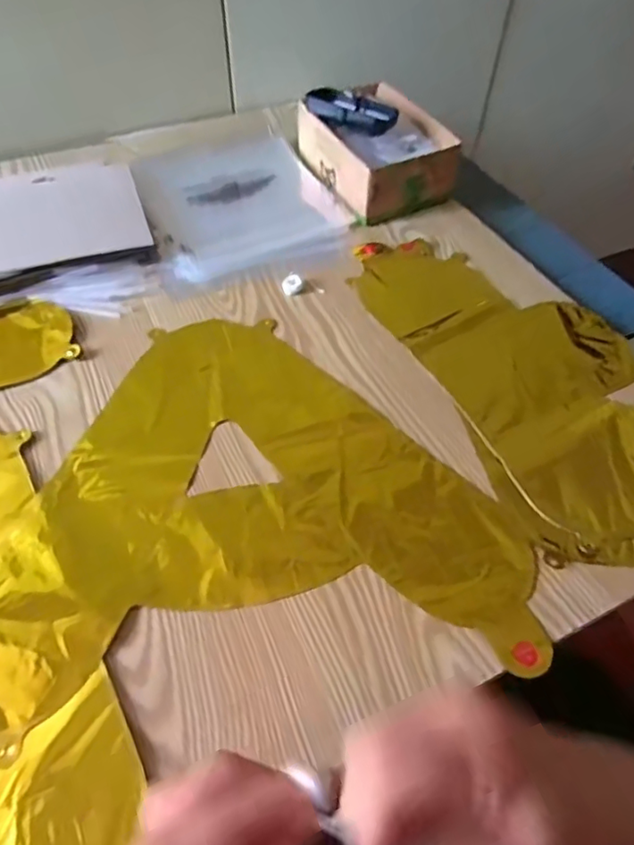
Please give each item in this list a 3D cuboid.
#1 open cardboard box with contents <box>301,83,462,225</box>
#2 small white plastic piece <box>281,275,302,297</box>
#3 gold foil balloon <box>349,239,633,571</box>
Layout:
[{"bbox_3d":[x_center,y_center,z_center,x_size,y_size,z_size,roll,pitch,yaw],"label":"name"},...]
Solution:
[{"bbox_3d":[0.071,-0.332,0.680,0.130,0.077,0.193,-22,56,-17],"label":"open cardboard box with contents"},{"bbox_3d":[-0.026,-0.141,0.582,0.019,0.013,0.019,1,53,-1],"label":"small white plastic piece"},{"bbox_3d":[0.204,-0.052,0.513,0.211,0.012,0.421,-17,55,-14],"label":"gold foil balloon"}]

